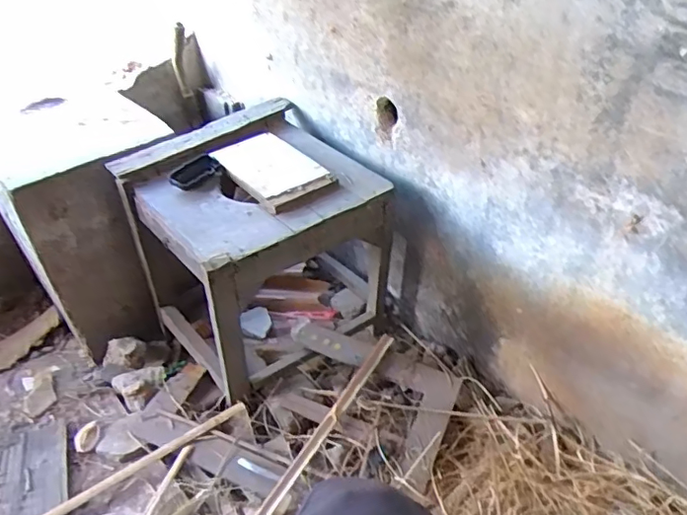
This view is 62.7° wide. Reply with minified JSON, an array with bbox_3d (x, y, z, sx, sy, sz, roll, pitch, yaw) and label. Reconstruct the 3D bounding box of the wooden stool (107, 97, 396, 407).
[{"bbox_3d":[-0.171,-0.013,1.260,0.439,0.444,0.441,-30,45,-27],"label":"wooden stool"}]

